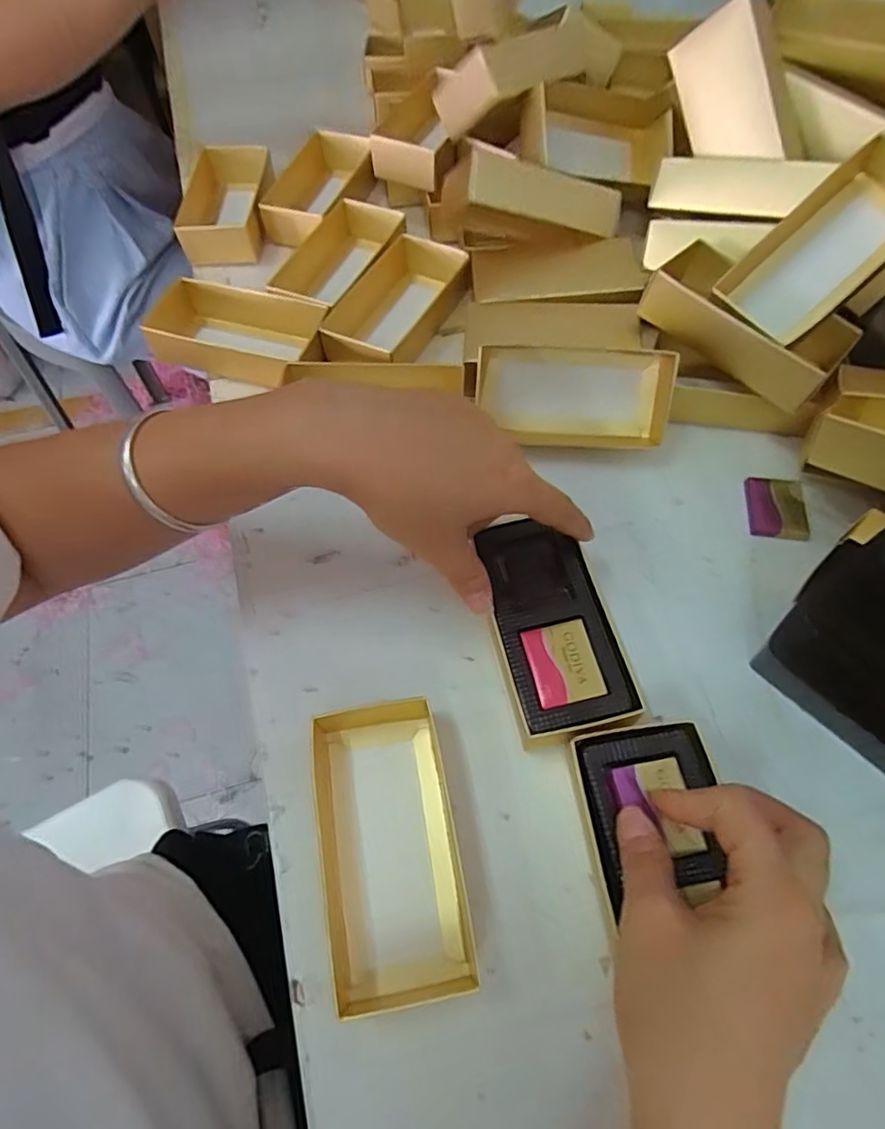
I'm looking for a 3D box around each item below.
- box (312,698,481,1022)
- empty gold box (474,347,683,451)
[{"bbox_3d":[-0.025,0.126,0.261,0.062,0.034,0.117,-11,62,-5],"label":"box"},{"bbox_3d":[0.080,-0.108,0.373,0.117,0.060,0.025,6,21,2],"label":"empty gold box"}]

